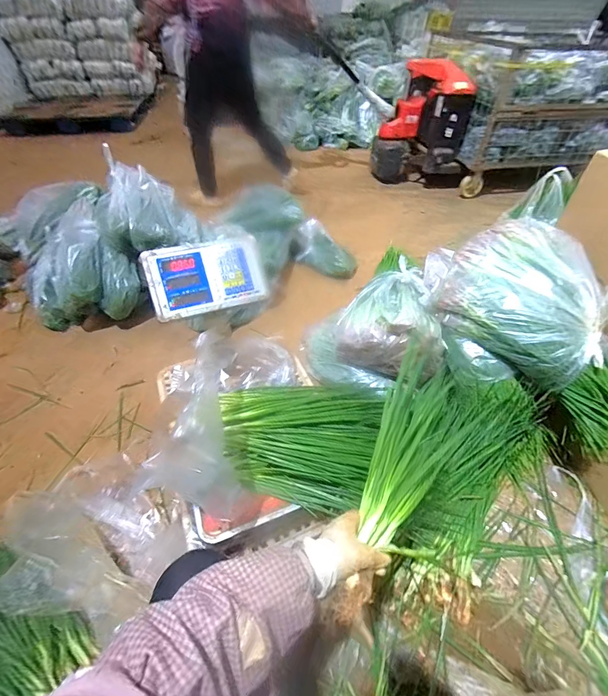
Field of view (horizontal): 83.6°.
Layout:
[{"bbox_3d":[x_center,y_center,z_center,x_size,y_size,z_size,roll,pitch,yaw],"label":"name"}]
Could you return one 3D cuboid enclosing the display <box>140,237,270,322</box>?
[{"bbox_3d":[-0.201,-0.150,0.719,0.239,0.030,0.138,-16,93,-19],"label":"display"}]

